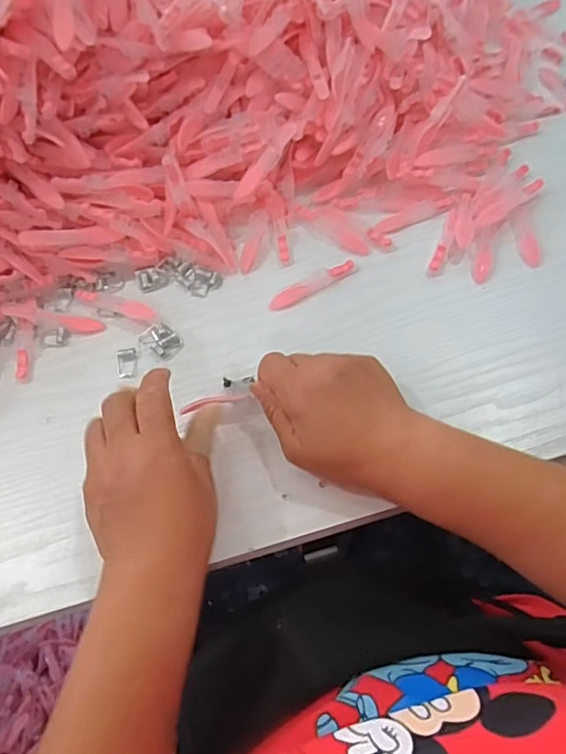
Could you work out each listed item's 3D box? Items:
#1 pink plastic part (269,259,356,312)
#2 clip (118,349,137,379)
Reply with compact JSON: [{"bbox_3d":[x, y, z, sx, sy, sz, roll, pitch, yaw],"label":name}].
[{"bbox_3d":[0.025,-0.077,0.454,0.079,0.008,0.015,-28,63,-10],"label":"pink plastic part"},{"bbox_3d":[-0.124,-0.011,0.435,0.015,0.005,0.025,-8,62,0],"label":"clip"}]

